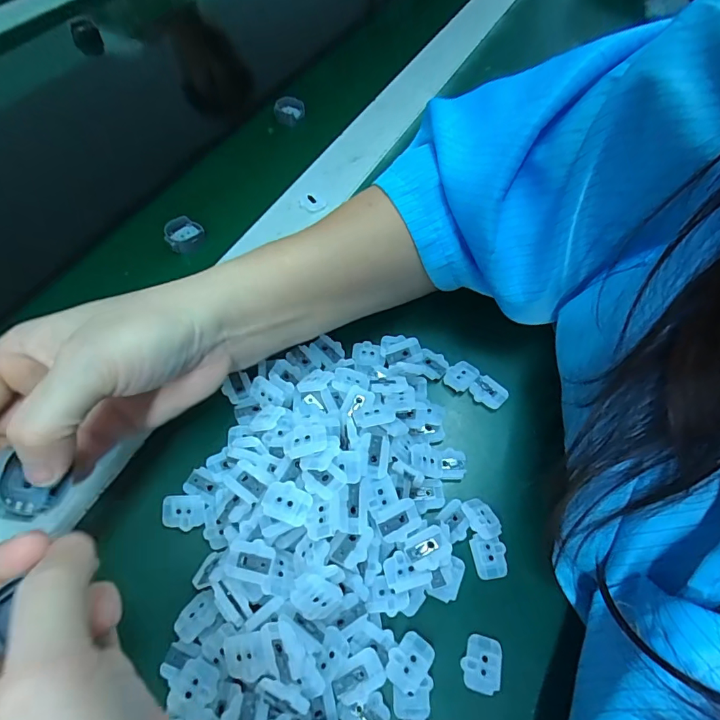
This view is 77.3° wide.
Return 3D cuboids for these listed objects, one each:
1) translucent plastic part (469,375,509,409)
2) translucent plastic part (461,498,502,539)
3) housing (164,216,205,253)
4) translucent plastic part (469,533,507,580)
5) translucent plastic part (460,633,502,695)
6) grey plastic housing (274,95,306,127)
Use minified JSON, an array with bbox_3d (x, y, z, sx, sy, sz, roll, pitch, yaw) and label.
[{"bbox_3d":[0.080,0.021,0.280,0.021,0.007,0.017,40,66,19],"label":"translucent plastic part"},{"bbox_3d":[0.064,0.083,0.237,0.015,0.007,0.022,-20,62,-13],"label":"translucent plastic part"},{"bbox_3d":[-0.138,-0.099,0.352,0.027,0.011,0.027,1,59,-2],"label":"housing"},{"bbox_3d":[0.066,0.099,0.229,0.017,0.004,0.020,-6,60,-6],"label":"translucent plastic part"},{"bbox_3d":[0.056,0.139,0.207,0.017,0.005,0.022,12,60,5],"label":"translucent plastic part"},{"bbox_3d":[-0.070,-0.250,0.450,0.029,0.019,0.023,-6,60,-5],"label":"grey plastic housing"}]

